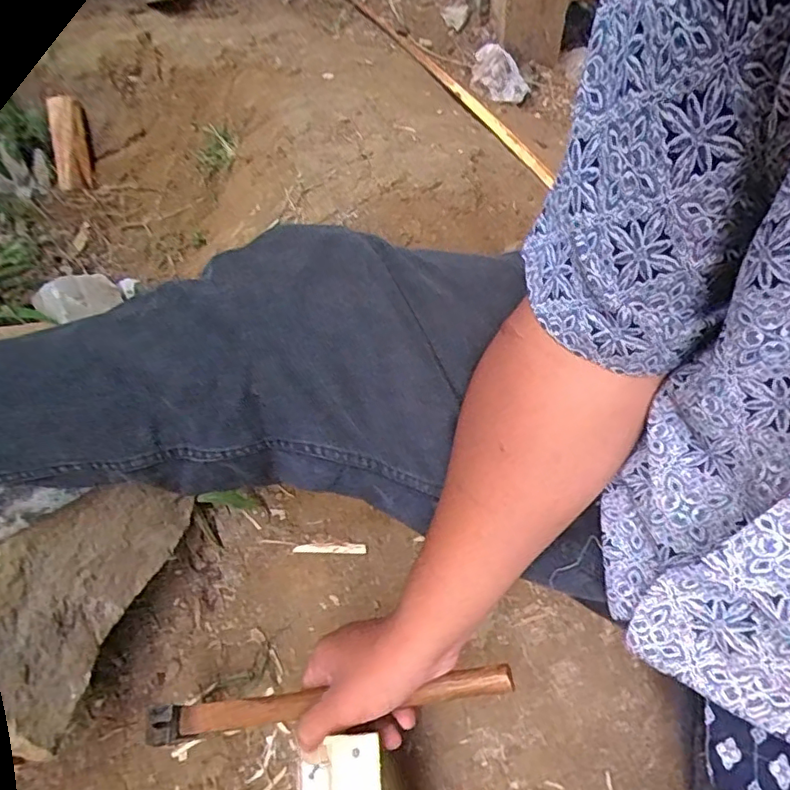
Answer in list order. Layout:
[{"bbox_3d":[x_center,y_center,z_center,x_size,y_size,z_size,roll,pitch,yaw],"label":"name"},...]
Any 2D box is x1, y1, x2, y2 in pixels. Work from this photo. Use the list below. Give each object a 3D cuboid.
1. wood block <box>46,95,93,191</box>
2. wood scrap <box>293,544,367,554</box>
[{"bbox_3d":[-0.492,-0.386,0.875,0.045,0.023,0.170,-15,75,-7],"label":"wood block"},{"bbox_3d":[-0.067,0.159,0.598,0.074,0.004,0.010,-1,52,3],"label":"wood scrap"}]

